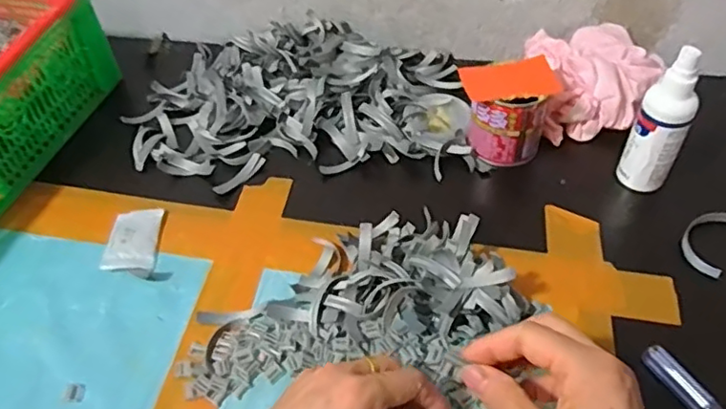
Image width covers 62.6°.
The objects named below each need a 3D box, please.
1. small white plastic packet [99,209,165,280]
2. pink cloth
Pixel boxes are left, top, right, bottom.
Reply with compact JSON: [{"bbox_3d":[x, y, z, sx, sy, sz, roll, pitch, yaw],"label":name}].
[{"bbox_3d":[-0.189,0.031,0.494,0.041,0.009,0.071,-2,47,1],"label":"small white plastic packet"},{"bbox_3d":[0.219,-0.124,0.573,0.115,0.055,0.121,-6,47,-2],"label":"pink cloth"}]

